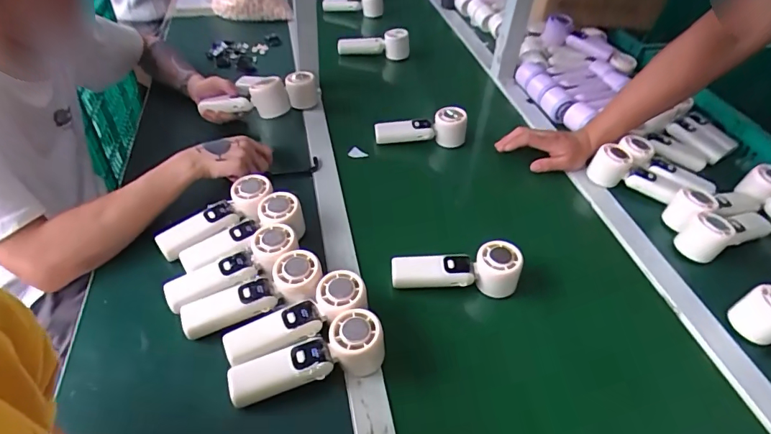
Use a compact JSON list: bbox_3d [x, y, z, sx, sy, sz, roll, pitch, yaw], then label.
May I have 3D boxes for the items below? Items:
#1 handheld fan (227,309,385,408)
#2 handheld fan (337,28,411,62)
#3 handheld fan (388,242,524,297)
[{"bbox_3d":[-0.082,0.156,0.493,0.168,0.046,0.054,-19,47,-5],"label":"handheld fan"},{"bbox_3d":[-0.037,-0.423,1.140,0.200,0.081,0.067,5,41,22],"label":"handheld fan"},{"bbox_3d":[0.092,0.066,0.589,0.162,0.053,0.043,2,43,-3],"label":"handheld fan"}]

